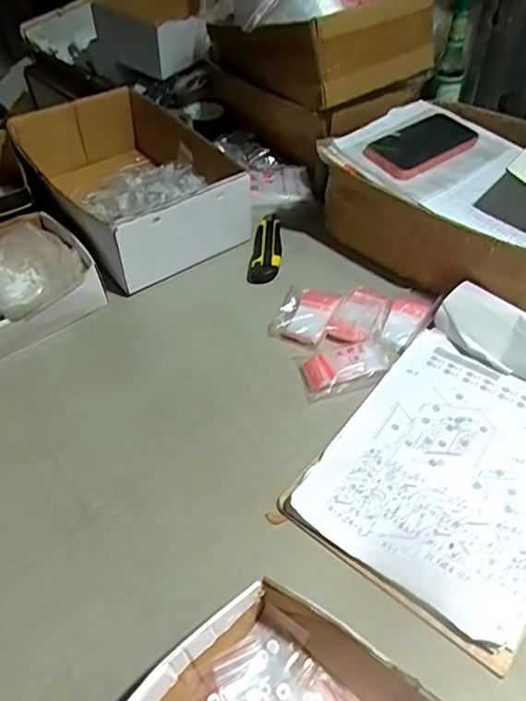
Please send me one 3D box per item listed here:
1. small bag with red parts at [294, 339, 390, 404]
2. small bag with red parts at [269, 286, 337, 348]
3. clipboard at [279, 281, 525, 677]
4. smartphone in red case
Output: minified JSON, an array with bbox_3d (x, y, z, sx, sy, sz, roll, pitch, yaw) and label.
[{"bbox_3d":[0.091,0.017,0.623,0.102,0.014,0.060,-16,50,-9],"label":"small bag with red parts"},{"bbox_3d":[0.051,-0.046,0.680,0.062,0.014,0.079,16,52,17],"label":"small bag with red parts"},{"bbox_3d":[0.202,0.090,0.540,0.220,0.042,0.328,30,58,27],"label":"clipboard"},{"bbox_3d":[0.209,-0.267,0.720,0.171,0.006,0.074,-30,70,-27],"label":"smartphone in red case"}]

